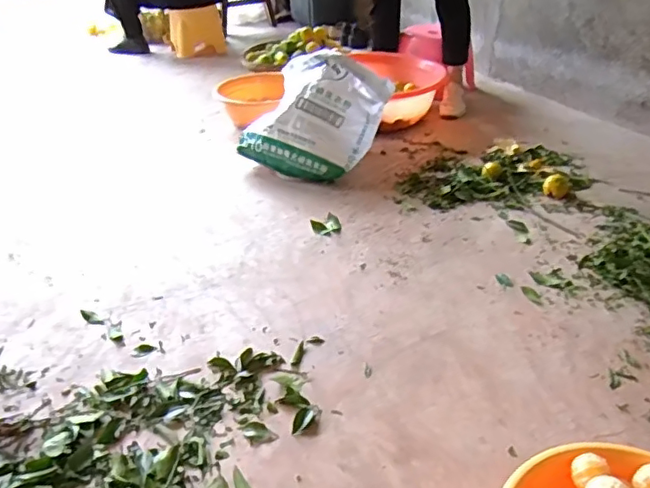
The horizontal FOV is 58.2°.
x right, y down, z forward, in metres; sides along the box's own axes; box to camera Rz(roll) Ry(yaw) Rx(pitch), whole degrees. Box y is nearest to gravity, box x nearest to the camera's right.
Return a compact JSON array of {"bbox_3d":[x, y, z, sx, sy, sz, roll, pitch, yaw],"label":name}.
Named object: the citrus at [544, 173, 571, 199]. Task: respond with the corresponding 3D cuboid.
[{"bbox_3d":[0.635,-0.155,1.601,0.067,0.056,0.059,11,36,18],"label":"citrus"}]

